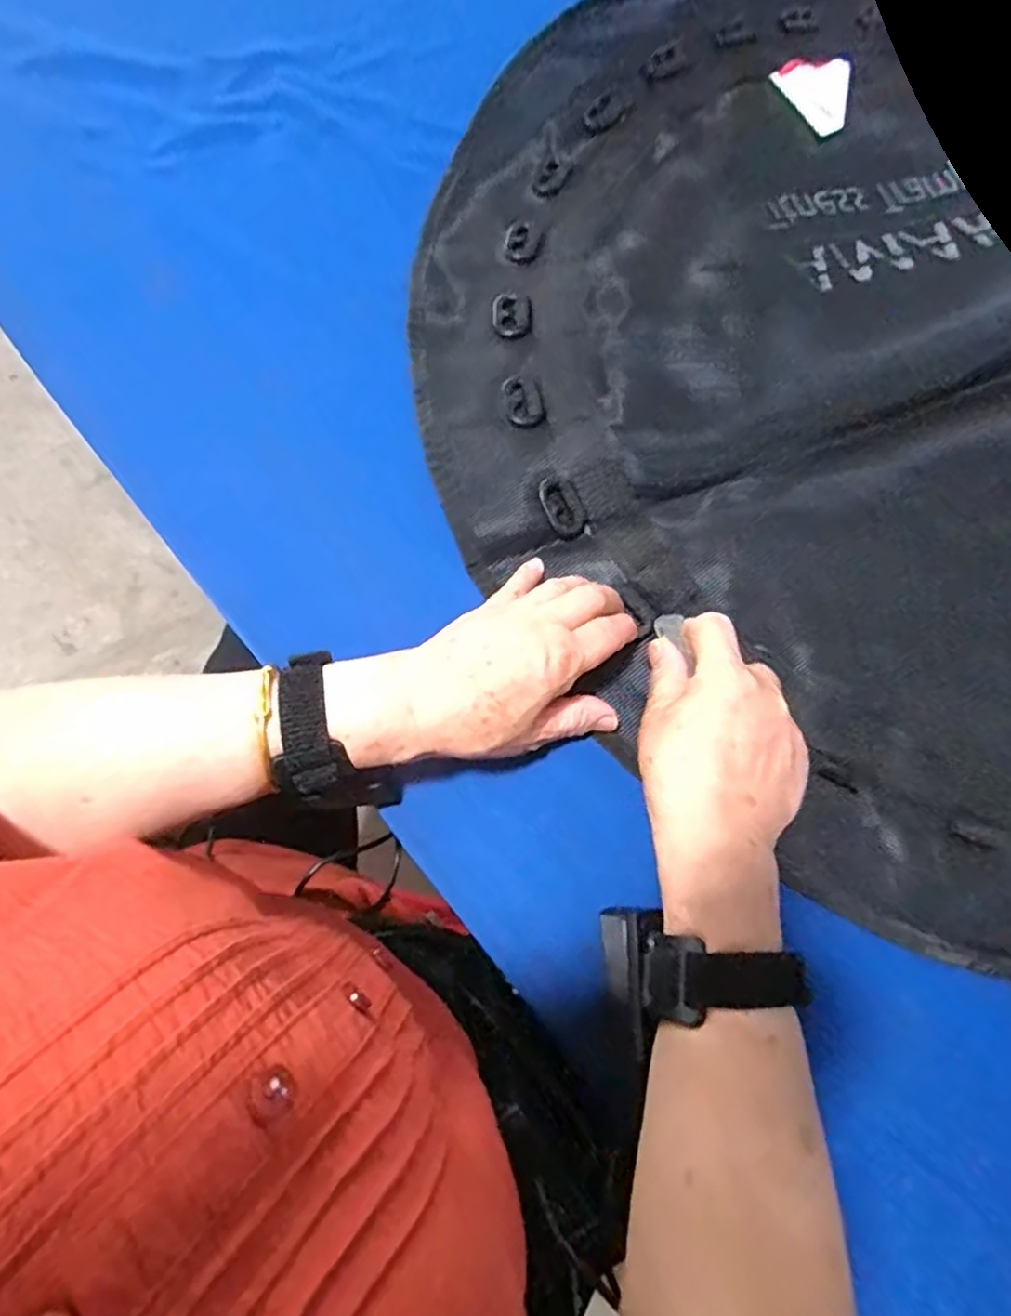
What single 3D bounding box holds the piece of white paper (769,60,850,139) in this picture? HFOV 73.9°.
[{"bbox_3d":[0.295,-0.514,0.611,0.072,0.015,0.097,-16,75,-10],"label":"piece of white paper"}]

